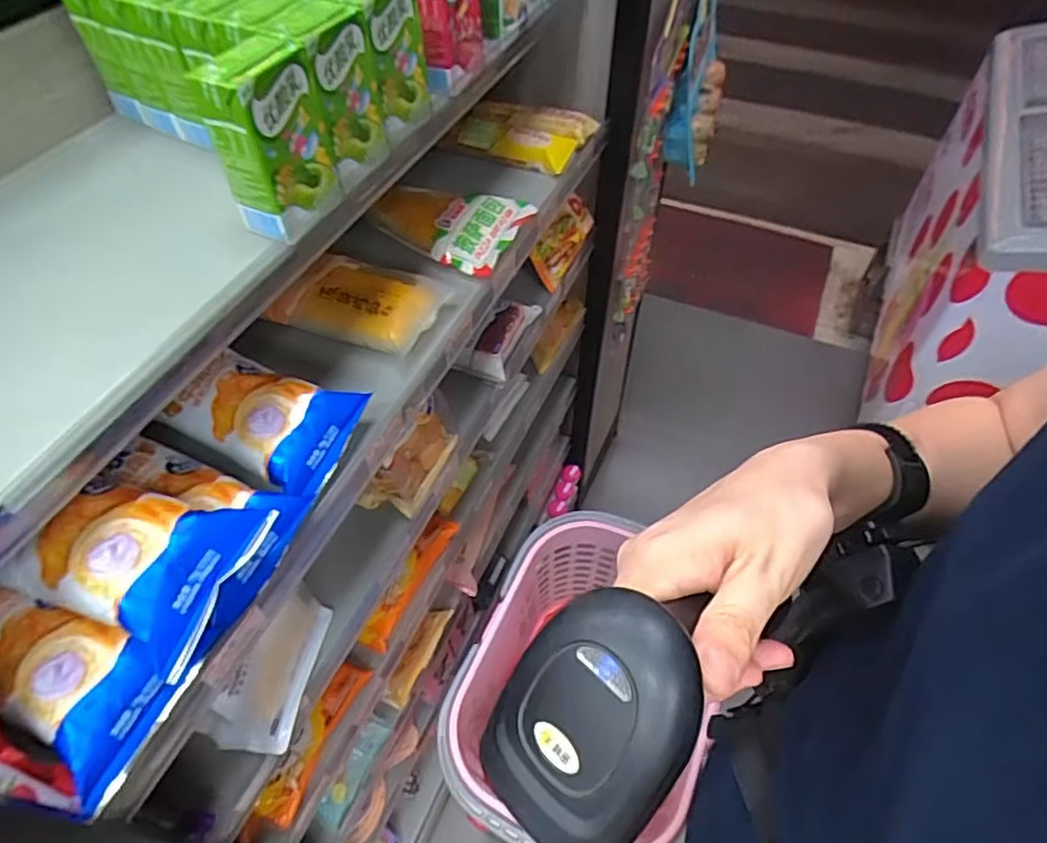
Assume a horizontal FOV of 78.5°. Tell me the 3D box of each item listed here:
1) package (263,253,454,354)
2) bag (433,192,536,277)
[{"bbox_3d":[-0.161,-0.119,0.621,0.160,0.036,0.086,11,53,8],"label":"package"},{"bbox_3d":[-0.050,-0.221,0.716,0.084,0.025,0.135,20,55,15],"label":"bag"}]

